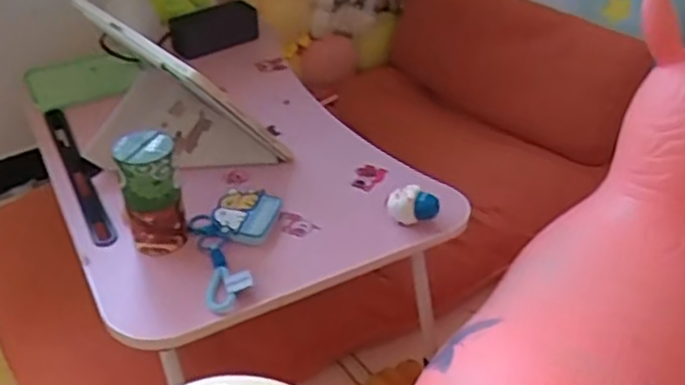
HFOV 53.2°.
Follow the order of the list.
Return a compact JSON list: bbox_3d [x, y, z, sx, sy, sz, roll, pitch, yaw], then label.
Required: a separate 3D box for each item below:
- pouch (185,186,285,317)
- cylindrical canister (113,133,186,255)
[{"bbox_3d":[-0.107,0.052,0.678,0.090,0.027,0.149,-2,38,-7],"label":"pouch"},{"bbox_3d":[-0.186,0.002,0.664,0.053,0.117,0.051,0,38,0],"label":"cylindrical canister"}]

